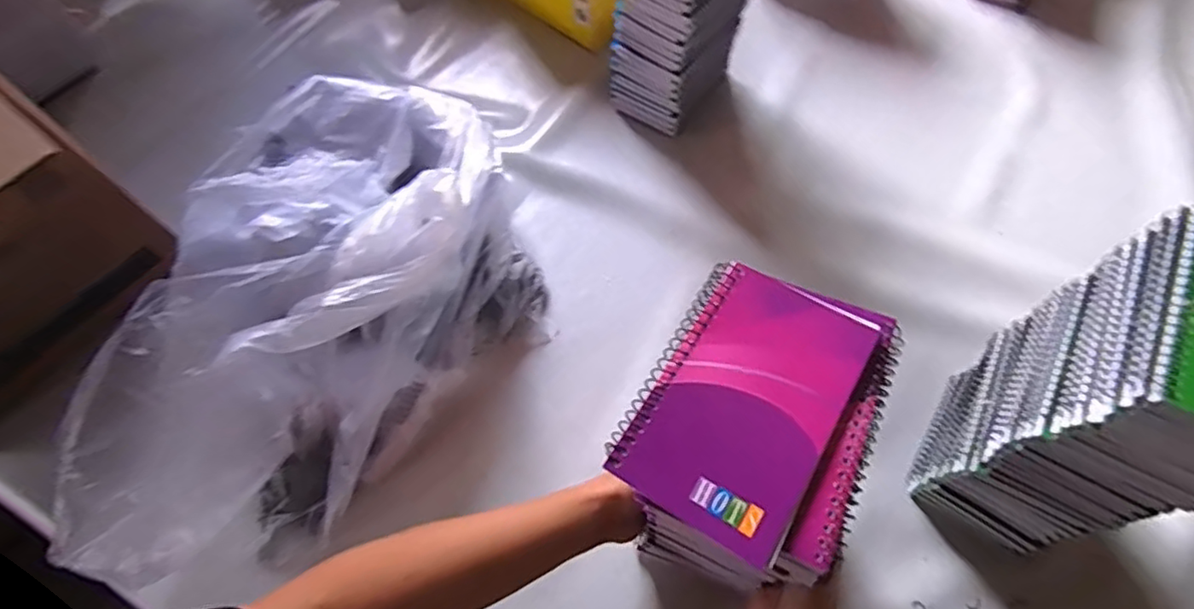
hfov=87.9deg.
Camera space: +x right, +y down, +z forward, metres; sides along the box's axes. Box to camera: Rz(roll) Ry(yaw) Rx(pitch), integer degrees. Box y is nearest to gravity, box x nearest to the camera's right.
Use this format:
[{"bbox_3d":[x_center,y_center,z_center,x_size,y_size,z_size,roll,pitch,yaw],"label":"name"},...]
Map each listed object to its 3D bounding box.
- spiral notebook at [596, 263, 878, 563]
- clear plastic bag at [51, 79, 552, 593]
[{"bbox_3d":[0.072,0.043,0.298,0.086,0.006,0.129,29,69,15],"label":"spiral notebook"},{"bbox_3d":[-0.216,0.001,0.555,0.293,0.168,0.441,4,64,5],"label":"clear plastic bag"}]

